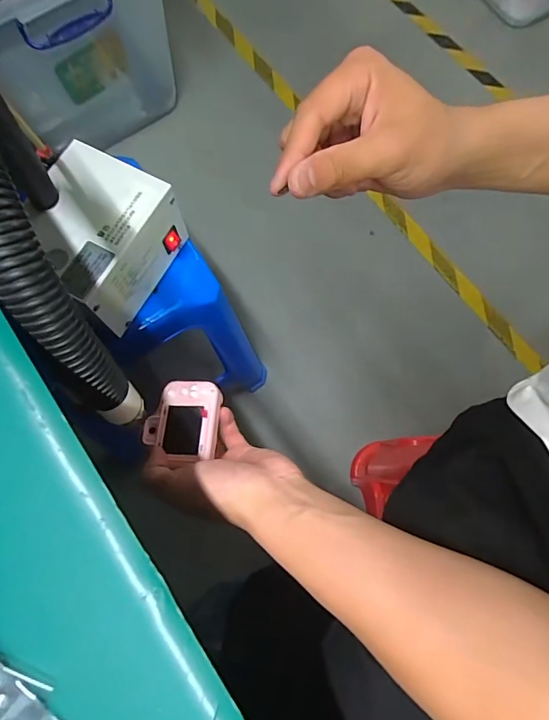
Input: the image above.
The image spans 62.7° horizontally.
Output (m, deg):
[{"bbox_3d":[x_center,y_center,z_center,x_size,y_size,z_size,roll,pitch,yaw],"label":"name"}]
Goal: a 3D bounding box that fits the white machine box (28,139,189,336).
[{"bbox_3d":[-0.197,-0.135,0.509,0.129,0.099,0.150,28,75,8],"label":"white machine box"}]

